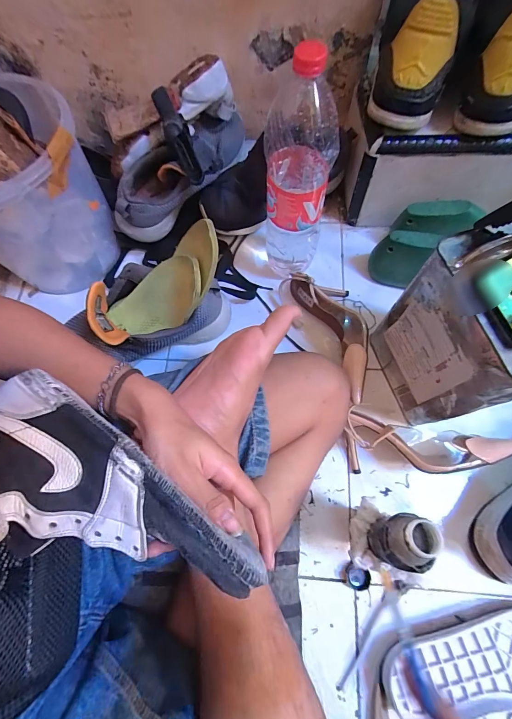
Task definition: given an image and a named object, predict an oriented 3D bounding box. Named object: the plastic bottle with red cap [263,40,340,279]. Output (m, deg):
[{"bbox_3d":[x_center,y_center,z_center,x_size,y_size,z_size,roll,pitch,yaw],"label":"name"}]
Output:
[{"bbox_3d":[0.054,-0.250,0.459,0.093,0.321,0.114,3,71,4],"label":"plastic bottle with red cap"}]

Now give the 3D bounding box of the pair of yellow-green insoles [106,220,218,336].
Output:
[{"bbox_3d":[-0.130,-0.099,0.469,0.252,0.065,0.092,-28,64,39],"label":"pair of yellow-green insoles"}]

